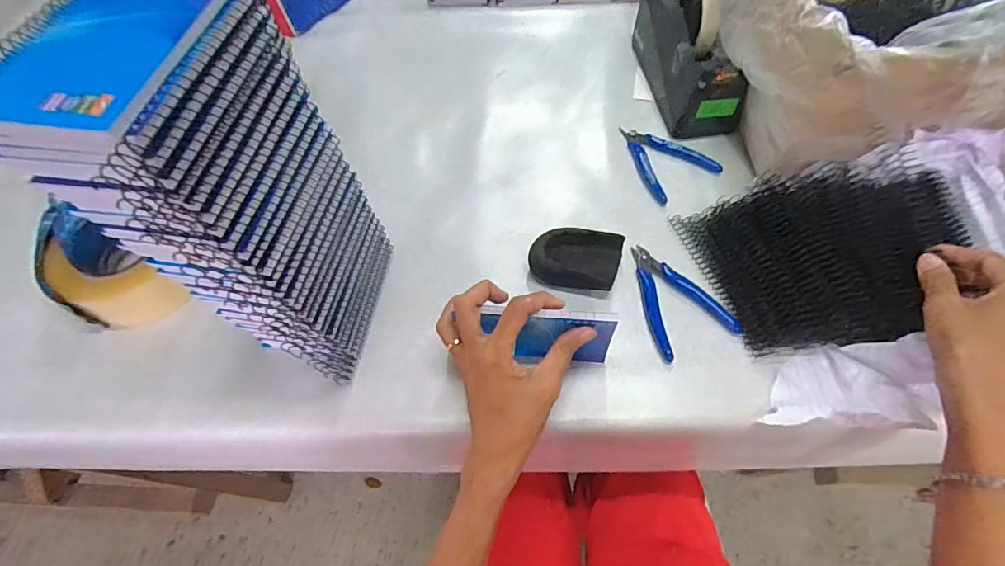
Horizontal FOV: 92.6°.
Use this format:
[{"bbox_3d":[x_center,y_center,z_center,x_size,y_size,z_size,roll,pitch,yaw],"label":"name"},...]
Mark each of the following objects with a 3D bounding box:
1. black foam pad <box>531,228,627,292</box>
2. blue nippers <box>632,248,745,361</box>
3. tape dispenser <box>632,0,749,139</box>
[{"bbox_3d":[0.073,-0.025,0.482,0.088,0.026,0.052,6,61,4],"label":"black foam pad"},{"bbox_3d":[0.163,0.011,0.469,0.079,0.006,0.118,-22,63,-11],"label":"blue nippers"},{"bbox_3d":[0.224,-0.278,0.573,0.074,0.109,0.195,-8,61,-3],"label":"tape dispenser"}]

